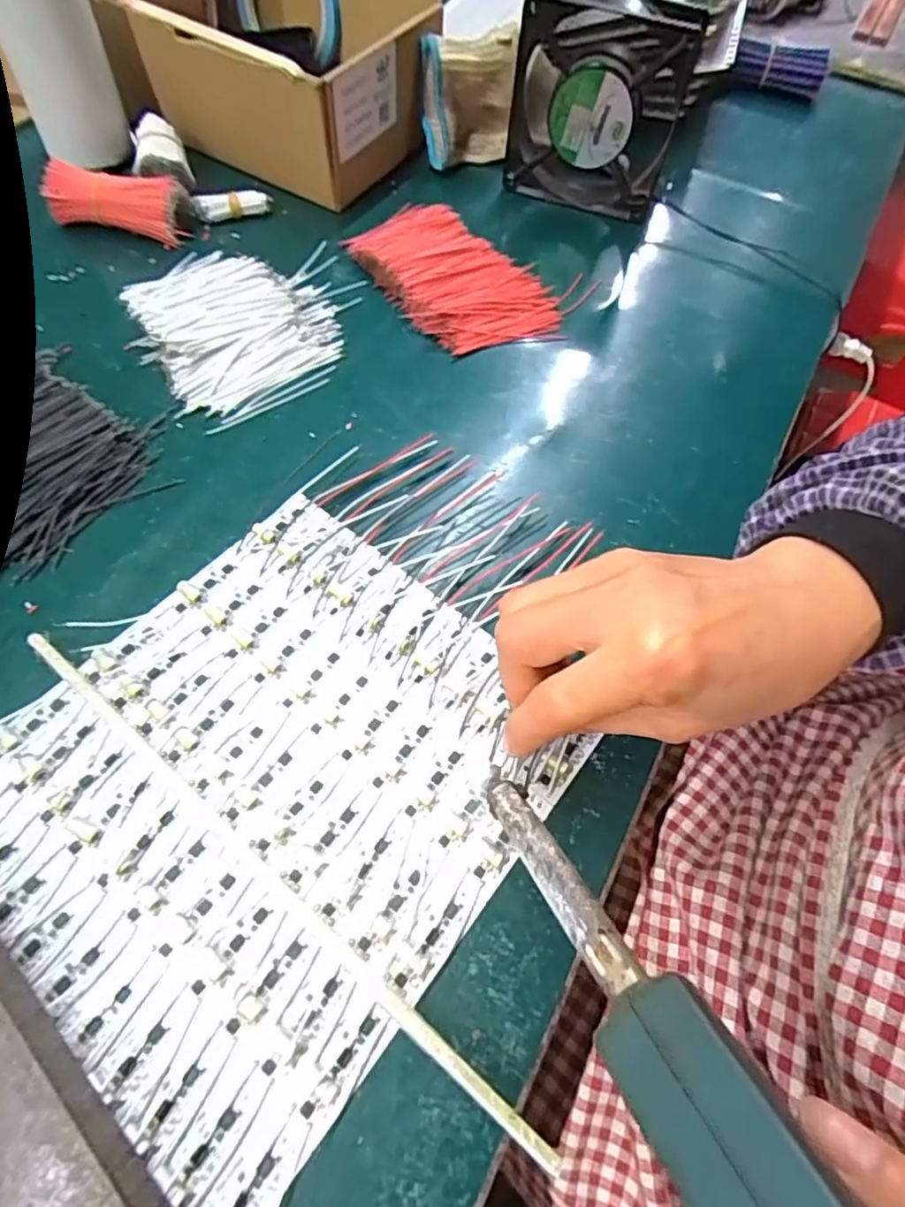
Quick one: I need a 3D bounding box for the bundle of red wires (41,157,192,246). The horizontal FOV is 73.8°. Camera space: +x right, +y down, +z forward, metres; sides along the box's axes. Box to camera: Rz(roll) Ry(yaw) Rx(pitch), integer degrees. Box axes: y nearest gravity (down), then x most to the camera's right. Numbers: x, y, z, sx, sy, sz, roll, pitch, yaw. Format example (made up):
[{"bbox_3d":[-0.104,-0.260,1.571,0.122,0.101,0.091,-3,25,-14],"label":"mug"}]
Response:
[{"bbox_3d":[-0.233,-0.280,0.418,0.086,0.037,0.029,6,59,0],"label":"bundle of red wires"}]

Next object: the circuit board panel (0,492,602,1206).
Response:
[{"bbox_3d":[-0.072,0.067,0.249,0.193,0.006,0.210,36,63,16],"label":"circuit board panel"}]

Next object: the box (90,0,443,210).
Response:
[{"bbox_3d":[-0.131,-0.423,0.478,0.220,0.084,0.178,28,62,12],"label":"box"}]

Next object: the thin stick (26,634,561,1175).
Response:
[{"bbox_3d":[-0.077,0.097,0.227,0.272,0.010,0.009,37,64,16],"label":"thin stick"}]

